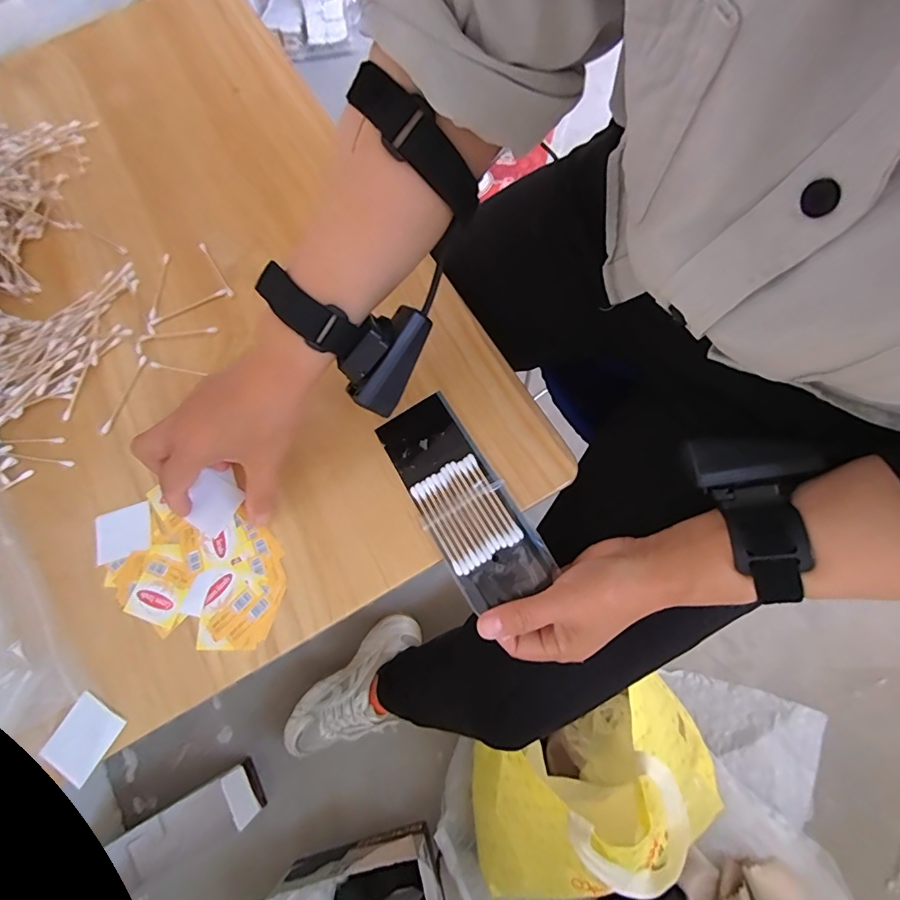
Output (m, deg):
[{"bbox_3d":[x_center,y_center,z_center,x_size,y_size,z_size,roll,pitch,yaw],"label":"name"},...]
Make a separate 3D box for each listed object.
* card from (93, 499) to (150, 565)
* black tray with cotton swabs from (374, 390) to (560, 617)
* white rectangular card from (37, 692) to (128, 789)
[{"bbox_3d":[-0.248,0.062,0.352,0.042,0.004,0.037,-18,69,-4],"label":"card"},{"bbox_3d":[0.007,0.034,0.337,0.064,0.011,0.160,-30,70,-9],"label":"black tray with cotton swabs"},{"bbox_3d":[-0.244,0.190,0.306,0.037,0.004,0.043,26,76,13],"label":"white rectangular card"}]

